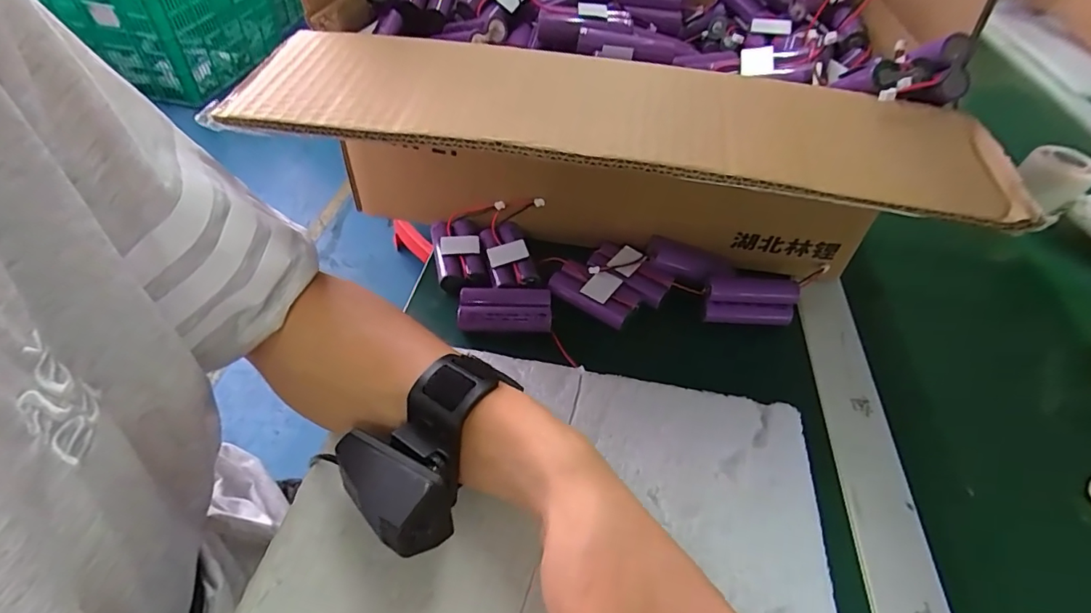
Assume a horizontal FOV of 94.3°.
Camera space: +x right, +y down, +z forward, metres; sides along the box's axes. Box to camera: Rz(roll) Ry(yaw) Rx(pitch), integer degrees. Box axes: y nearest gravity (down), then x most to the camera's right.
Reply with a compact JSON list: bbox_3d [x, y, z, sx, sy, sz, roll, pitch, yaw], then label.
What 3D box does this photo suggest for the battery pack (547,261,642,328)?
[{"bbox_3d":[0.037,-0.012,0.381,0.065,0.016,0.033,28,51,19],"label":"battery pack"}]

